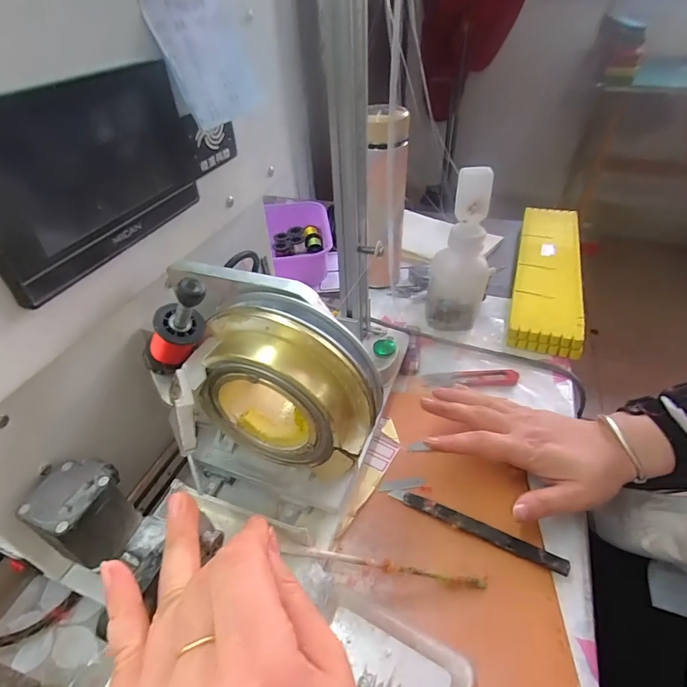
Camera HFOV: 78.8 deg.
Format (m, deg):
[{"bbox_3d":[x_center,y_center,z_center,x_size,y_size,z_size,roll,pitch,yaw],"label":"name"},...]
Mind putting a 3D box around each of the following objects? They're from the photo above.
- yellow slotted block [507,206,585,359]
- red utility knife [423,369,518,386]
[{"bbox_3d":[0.292,-0.106,0.598,0.082,0.030,0.339,13,44,16],"label":"yellow slotted block"},{"bbox_3d":[0.138,0.037,0.457,0.101,0.005,0.024,-2,42,-1],"label":"red utility knife"}]

